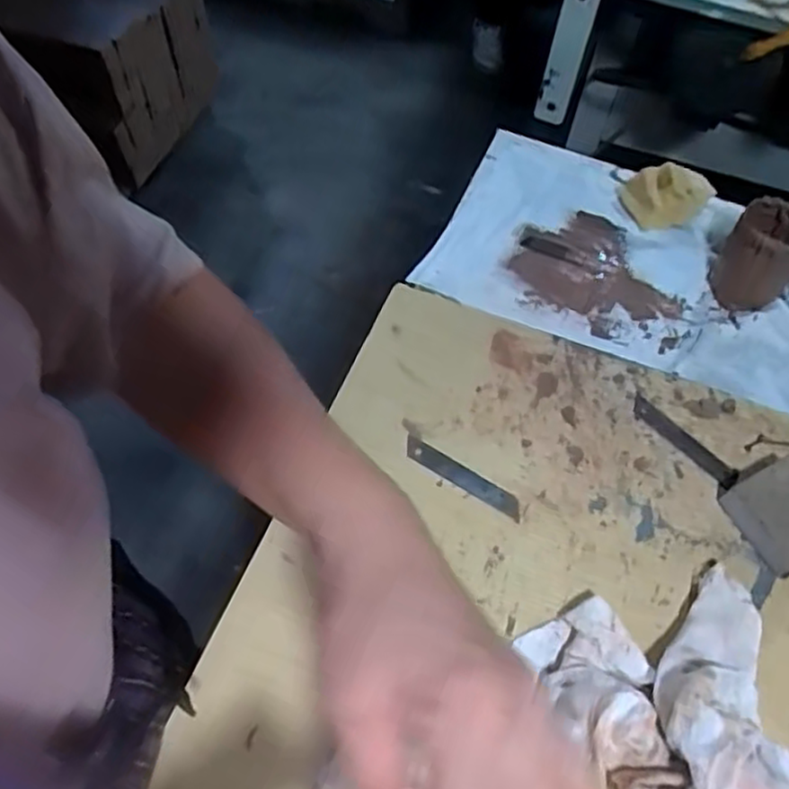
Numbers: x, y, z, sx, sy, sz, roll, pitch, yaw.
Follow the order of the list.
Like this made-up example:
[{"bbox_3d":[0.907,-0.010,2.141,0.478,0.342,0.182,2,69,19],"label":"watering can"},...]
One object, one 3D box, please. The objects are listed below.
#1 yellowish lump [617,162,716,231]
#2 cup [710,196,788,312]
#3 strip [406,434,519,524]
[{"bbox_3d":[0.271,-0.201,0.693,0.085,0.040,0.061,-16,60,-13],"label":"yellowish lump"},{"bbox_3d":[0.329,-0.125,0.630,0.064,0.080,0.064,2,58,-2],"label":"cup"},{"bbox_3d":[0.050,0.062,0.522,0.098,0.004,0.018,30,61,14],"label":"strip"}]

